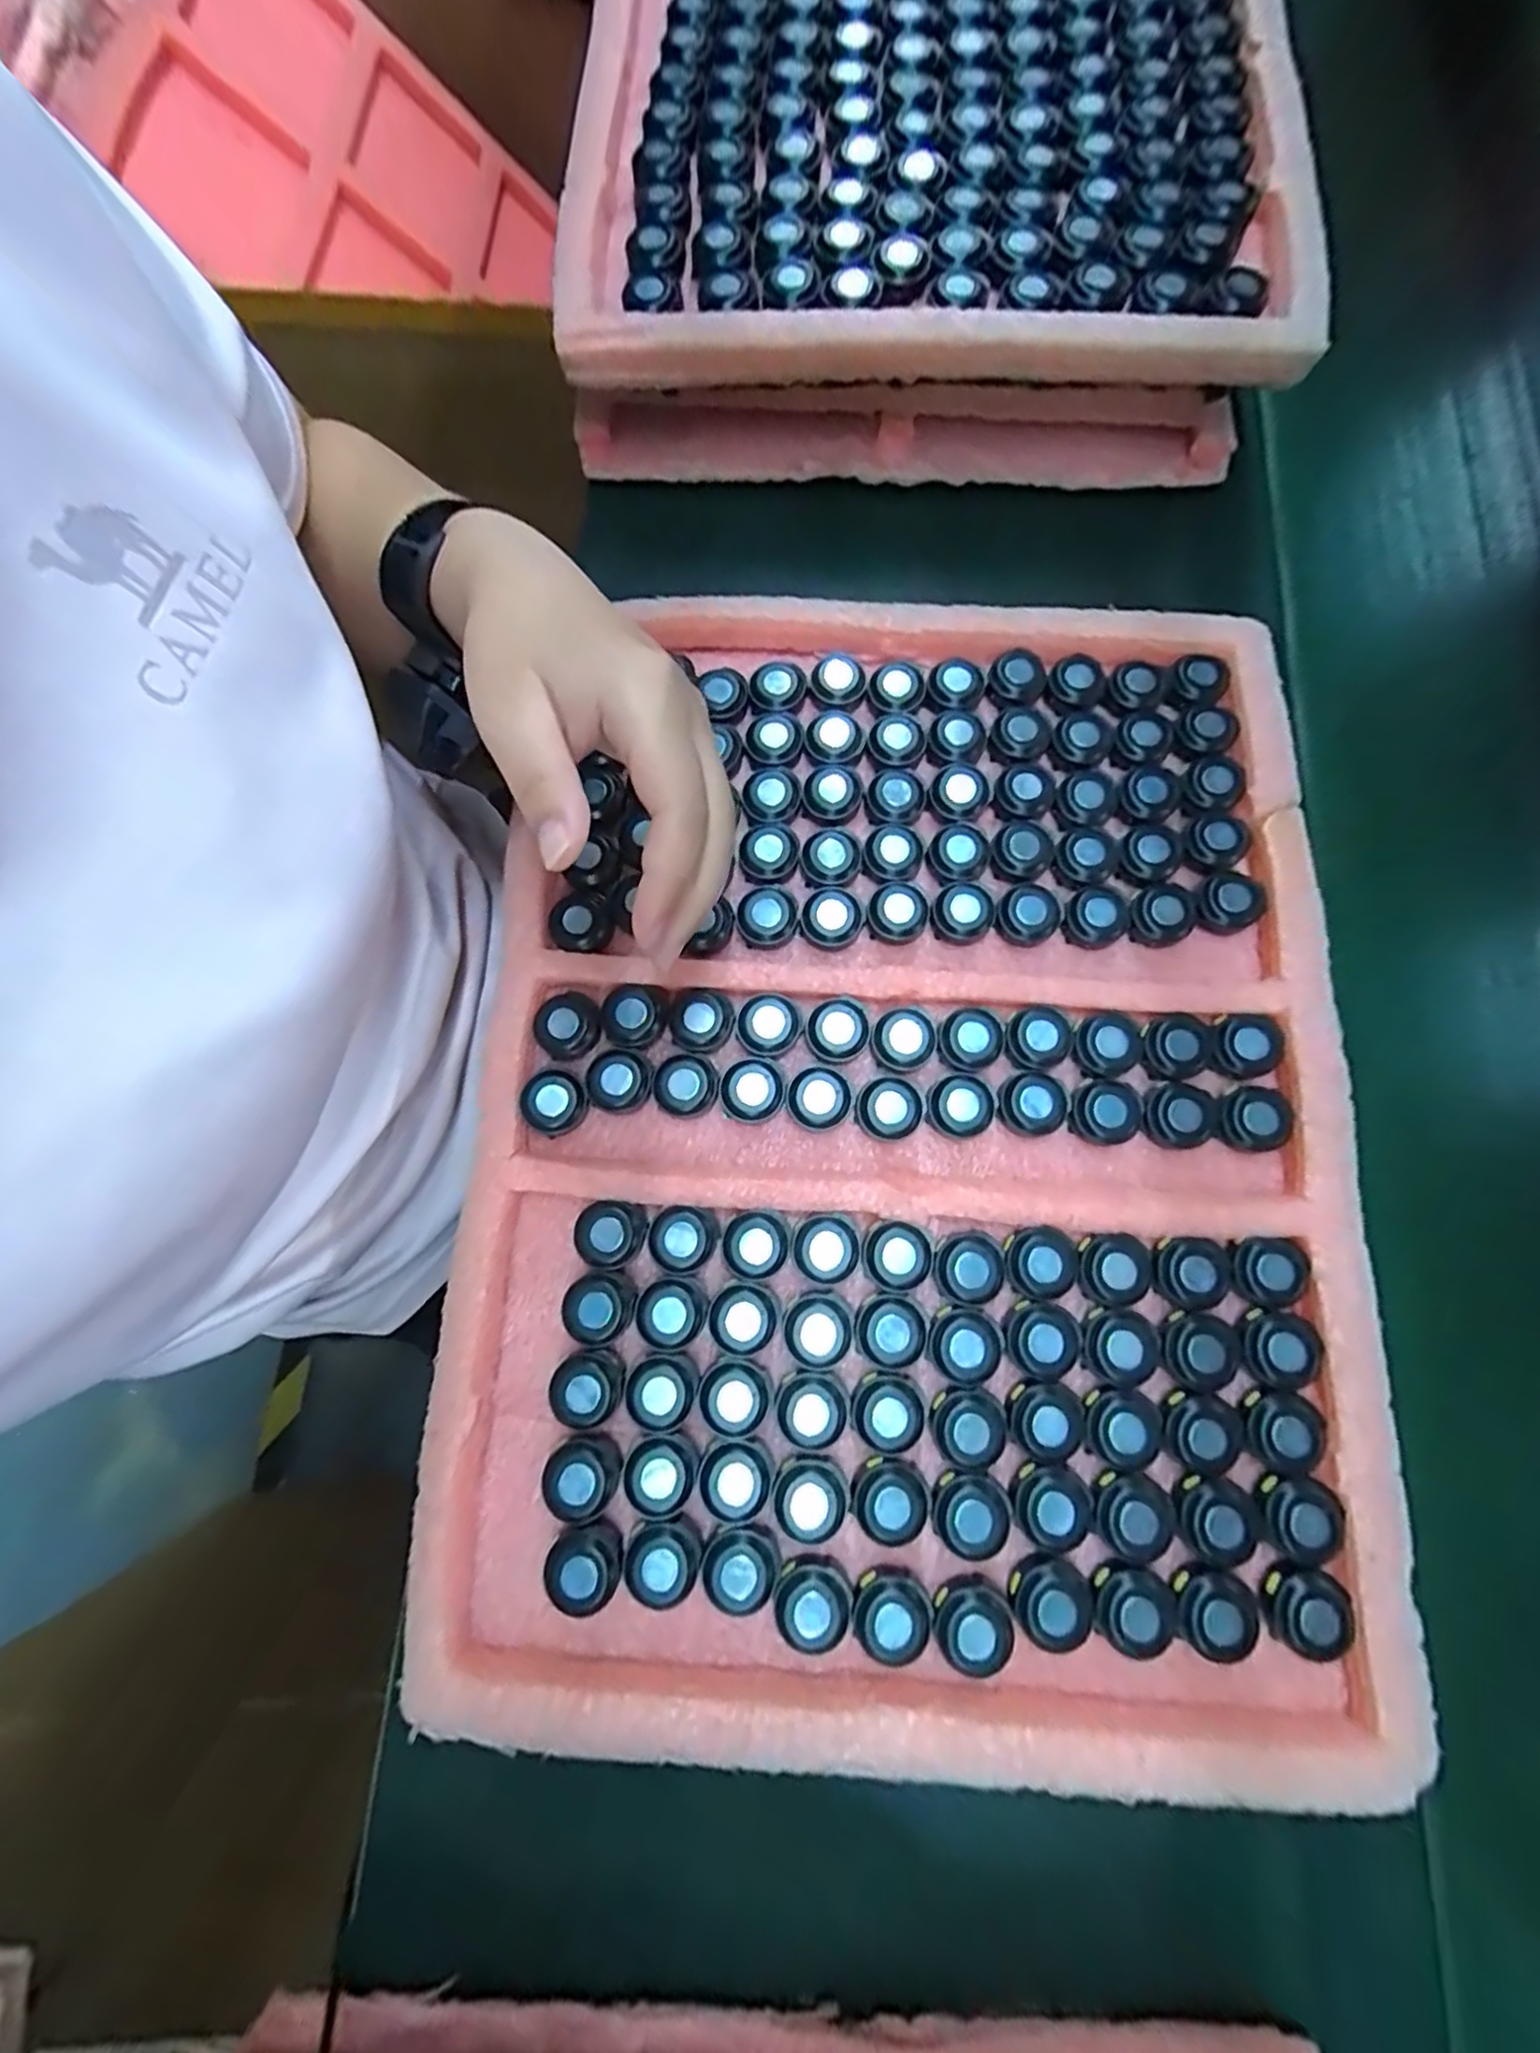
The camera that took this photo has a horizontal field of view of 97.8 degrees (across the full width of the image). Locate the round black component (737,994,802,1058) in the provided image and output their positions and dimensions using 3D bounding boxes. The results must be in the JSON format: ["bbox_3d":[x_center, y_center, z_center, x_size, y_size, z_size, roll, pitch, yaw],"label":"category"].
[{"bbox_3d":[-0.001,0.000,0.312,0.028,0.013,0.026,0,75,1],"label":"round black component"}]

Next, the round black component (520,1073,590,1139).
[{"bbox_3d":[-0.098,0.035,0.304,0.026,0.015,0.028,0,75,1],"label":"round black component"}]

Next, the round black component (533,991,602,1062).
[{"bbox_3d":[-0.094,0.000,0.313,0.026,0.012,0.030,35,79,9],"label":"round black component"}]

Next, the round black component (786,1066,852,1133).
[{"bbox_3d":[0.022,0.034,0.305,0.027,0.015,0.027,0,75,1],"label":"round black component"}]

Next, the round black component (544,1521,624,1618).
[{"bbox_3d":[-0.072,0.213,0.265,0.029,0.015,0.027,0,75,1],"label":"round black component"}]

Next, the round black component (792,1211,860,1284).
[{"bbox_3d":[0.025,0.095,0.288,0.028,0.011,0.028,0,75,1],"label":"round black component"}]

